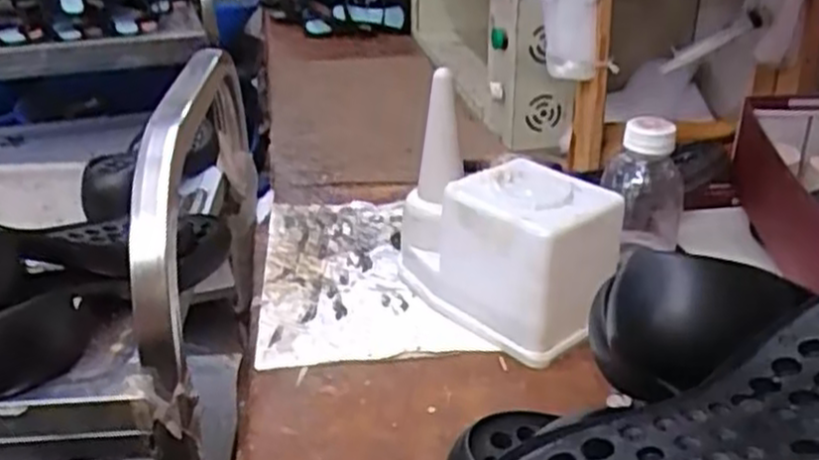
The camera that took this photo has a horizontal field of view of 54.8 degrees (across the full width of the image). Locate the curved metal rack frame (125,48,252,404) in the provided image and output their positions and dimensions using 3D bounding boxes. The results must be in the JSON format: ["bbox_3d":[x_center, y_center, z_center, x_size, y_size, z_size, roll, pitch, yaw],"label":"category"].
[{"bbox_3d":[-0.186,-0.024,0.737,0.033,0.264,0.481,-3,26,-3],"label":"curved metal rack frame"}]

